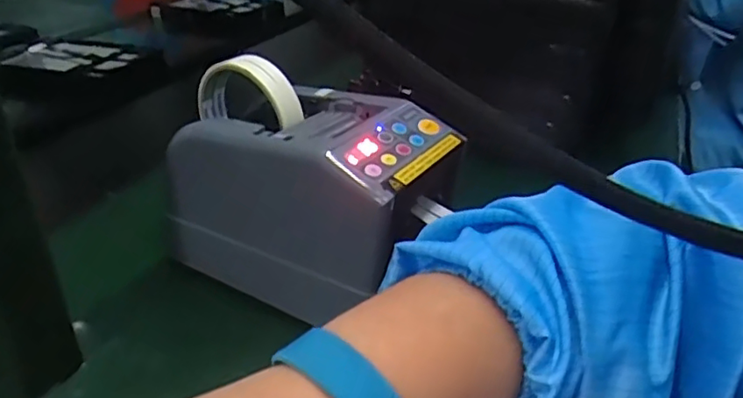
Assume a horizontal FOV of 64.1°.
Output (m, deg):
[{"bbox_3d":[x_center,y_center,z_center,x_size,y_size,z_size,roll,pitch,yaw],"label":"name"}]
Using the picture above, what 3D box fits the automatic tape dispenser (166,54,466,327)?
[{"bbox_3d":[-0.045,-0.010,0.415,0.189,0.126,0.109,19,35,28],"label":"automatic tape dispenser"}]

